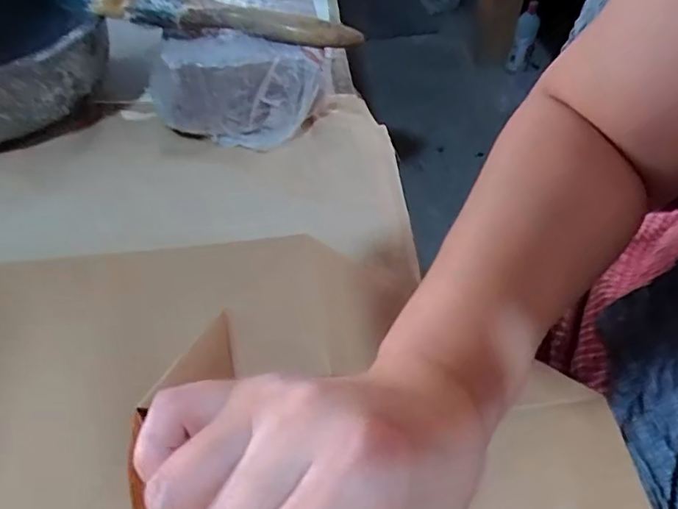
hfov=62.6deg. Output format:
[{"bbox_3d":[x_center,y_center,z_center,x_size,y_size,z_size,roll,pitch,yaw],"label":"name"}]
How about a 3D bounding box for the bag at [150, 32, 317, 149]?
[{"bbox_3d":[-0.071,-0.118,0.401,0.118,0.056,0.047,5,52,1],"label":"bag"}]

